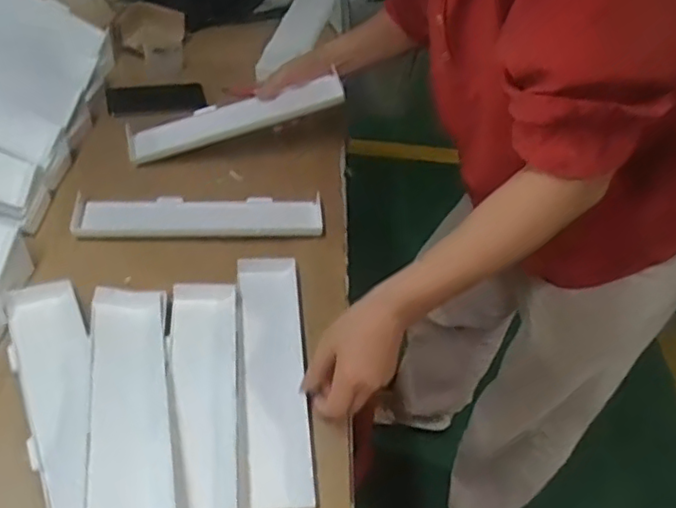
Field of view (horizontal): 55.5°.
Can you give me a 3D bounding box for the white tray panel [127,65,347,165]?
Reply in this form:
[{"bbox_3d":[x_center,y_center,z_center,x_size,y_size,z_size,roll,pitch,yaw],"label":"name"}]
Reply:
[{"bbox_3d":[-0.157,-0.210,0.975,0.325,0.032,0.077,-16,48,-2],"label":"white tray panel"}]

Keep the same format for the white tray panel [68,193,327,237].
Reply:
[{"bbox_3d":[-0.187,-0.052,0.880,0.327,0.022,0.081,-1,47,-10],"label":"white tray panel"}]

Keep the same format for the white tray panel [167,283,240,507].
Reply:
[{"bbox_3d":[-0.141,0.158,0.678,0.078,0.034,0.338,-1,47,-10],"label":"white tray panel"}]

